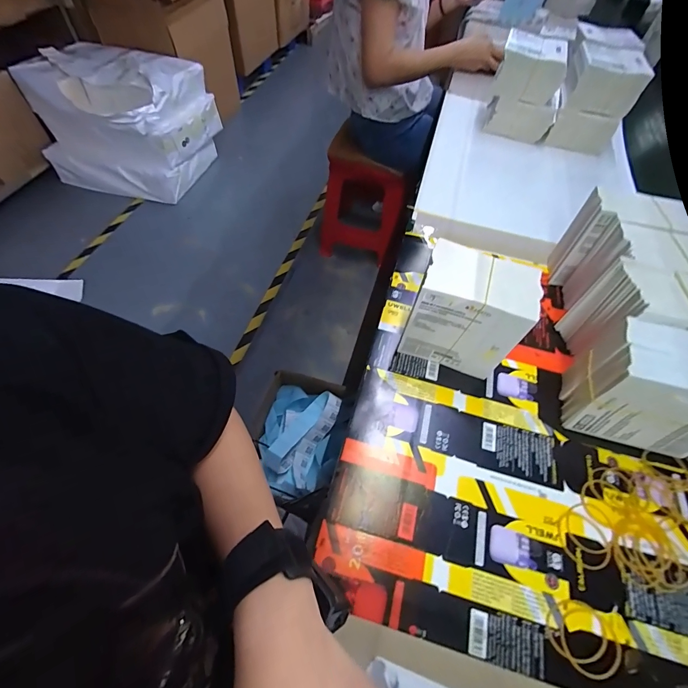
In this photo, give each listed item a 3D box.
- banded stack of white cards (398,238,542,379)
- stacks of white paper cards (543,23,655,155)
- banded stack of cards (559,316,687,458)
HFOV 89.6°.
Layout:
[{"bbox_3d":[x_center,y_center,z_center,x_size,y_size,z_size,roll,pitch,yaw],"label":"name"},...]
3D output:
[{"bbox_3d":[0.137,-0.039,0.390,0.113,0.136,0.075,18,58,8],"label":"banded stack of white cards"},{"bbox_3d":[0.524,-0.540,0.739,0.124,0.149,0.231,18,58,8],"label":"stacks of white paper cards"},{"bbox_3d":[0.320,0.046,0.361,0.124,0.118,0.084,17,58,7],"label":"banded stack of cards"}]

